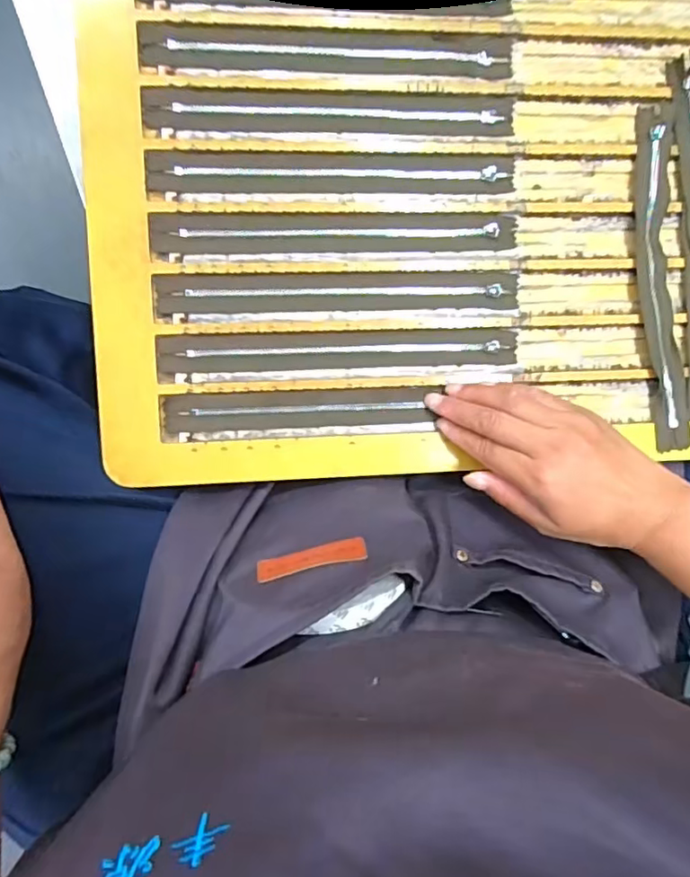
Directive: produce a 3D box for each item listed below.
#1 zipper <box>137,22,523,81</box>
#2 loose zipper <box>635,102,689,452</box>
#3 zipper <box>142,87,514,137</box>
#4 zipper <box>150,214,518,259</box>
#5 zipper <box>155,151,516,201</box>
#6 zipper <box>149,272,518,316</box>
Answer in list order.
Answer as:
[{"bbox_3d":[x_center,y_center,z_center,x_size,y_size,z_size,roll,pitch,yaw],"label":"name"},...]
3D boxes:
[{"bbox_3d":[-0.009,-0.268,0.395,0.256,0.006,0.028,-3,101,-7],"label":"zipper"},{"bbox_3d":[0.237,-0.116,0.427,0.034,0.007,0.250,-6,94,-6],"label":"loose zipper"},{"bbox_3d":[-0.008,-0.228,0.398,0.255,0.004,0.031,-4,94,-6],"label":"zipper"},{"bbox_3d":[-0.004,-0.145,0.400,0.254,0.004,0.028,-4,94,-6],"label":"zipper"},{"bbox_3d":[-0.006,-0.187,0.400,0.255,0.006,0.028,-4,94,-6],"label":"zipper"},{"bbox_3d":[-0.002,-0.103,0.405,0.255,0.006,0.026,-3,94,-6],"label":"zipper"}]

